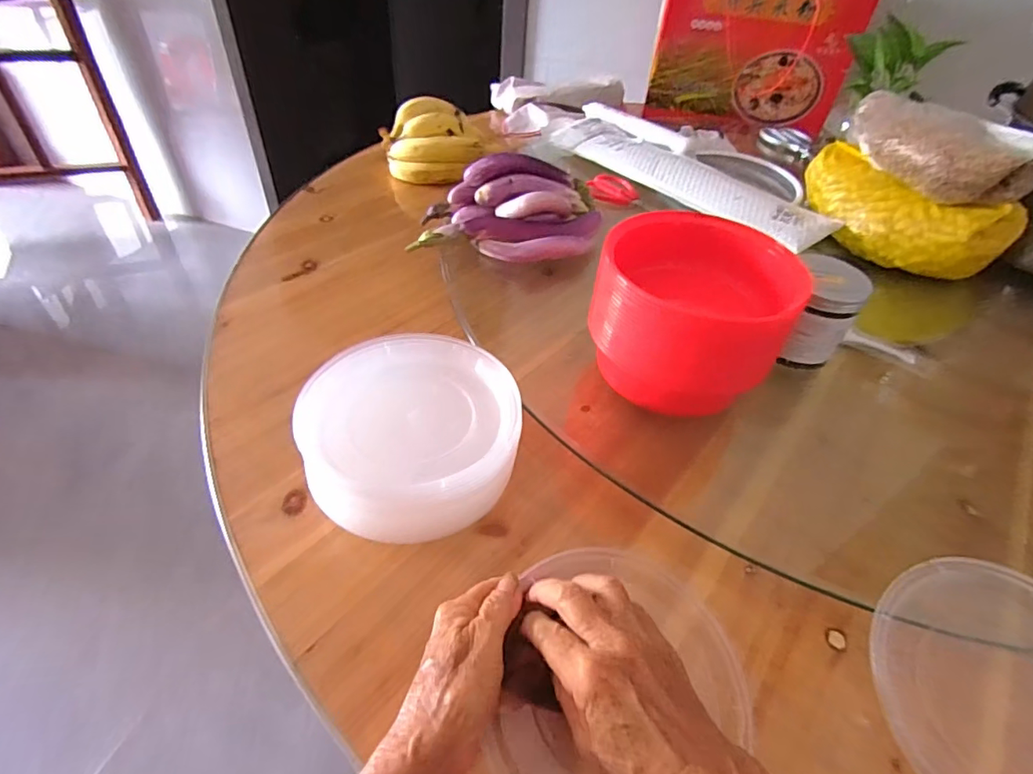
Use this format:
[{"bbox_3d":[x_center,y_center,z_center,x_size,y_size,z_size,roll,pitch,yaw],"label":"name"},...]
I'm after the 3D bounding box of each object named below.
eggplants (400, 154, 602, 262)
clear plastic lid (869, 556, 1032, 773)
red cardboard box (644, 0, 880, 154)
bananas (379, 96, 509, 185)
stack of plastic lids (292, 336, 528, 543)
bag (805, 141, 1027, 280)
[{"bbox_3d":[-0.008,-0.236,0.695,0.232,0.101,0.164,7,44,1],"label":"eggplants"},{"bbox_3d":[0.318,0.200,0.338,0.163,0.016,0.166,1,60,1],"label":"clear plastic lid"},{"bbox_3d":[0.486,-0.704,1.088,0.376,0.317,0.136,18,46,13],"label":"red cardboard box"},{"bbox_3d":[-0.134,-0.419,0.889,0.179,0.085,0.166,22,47,16],"label":"bananas"},{"bbox_3d":[-0.086,0.038,0.443,0.176,0.068,0.171,7,45,0],"label":"stack of plastic lids"},{"bbox_3d":[0.506,-0.235,0.708,0.109,0.093,0.257,-32,56,-32],"label":"bag"}]

